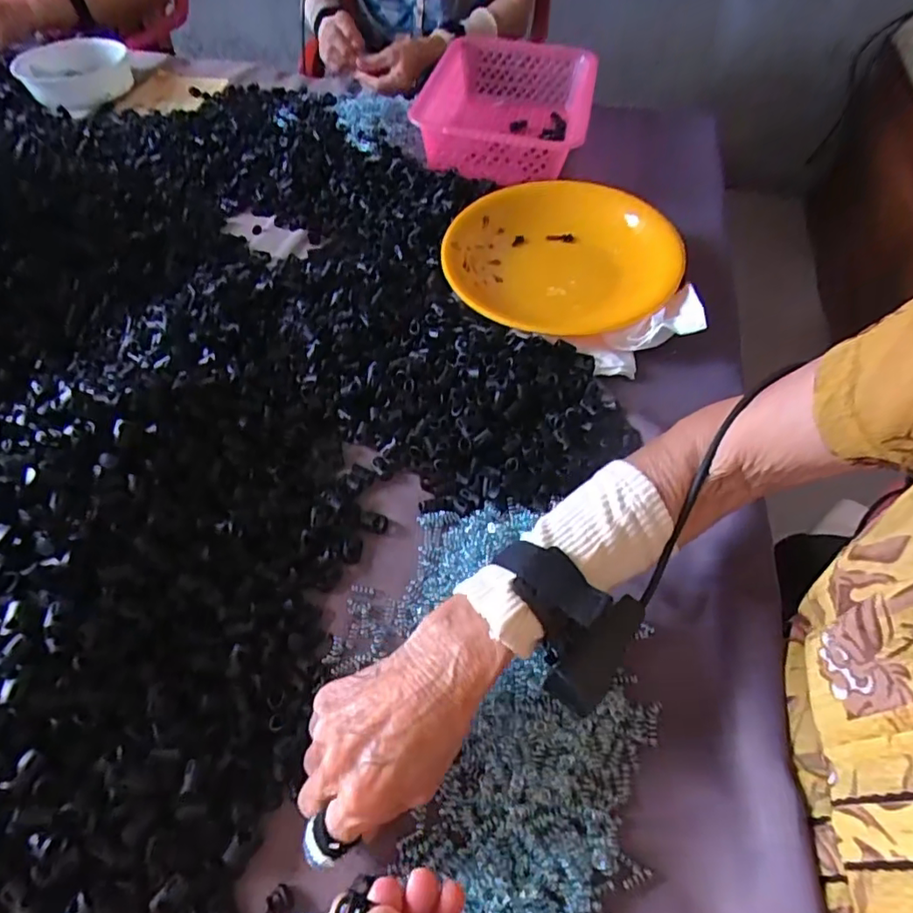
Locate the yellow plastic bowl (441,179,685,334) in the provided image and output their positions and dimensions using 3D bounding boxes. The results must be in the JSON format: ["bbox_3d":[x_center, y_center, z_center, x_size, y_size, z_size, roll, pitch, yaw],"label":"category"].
[{"bbox_3d":[0.106,-0.218,0.603,0.232,0.045,0.224,1,54,-1],"label":"yellow plastic bowl"}]

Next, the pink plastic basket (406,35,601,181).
[{"bbox_3d":[0.062,-0.465,0.780,0.230,0.089,0.321,10,54,6],"label":"pink plastic basket"}]

